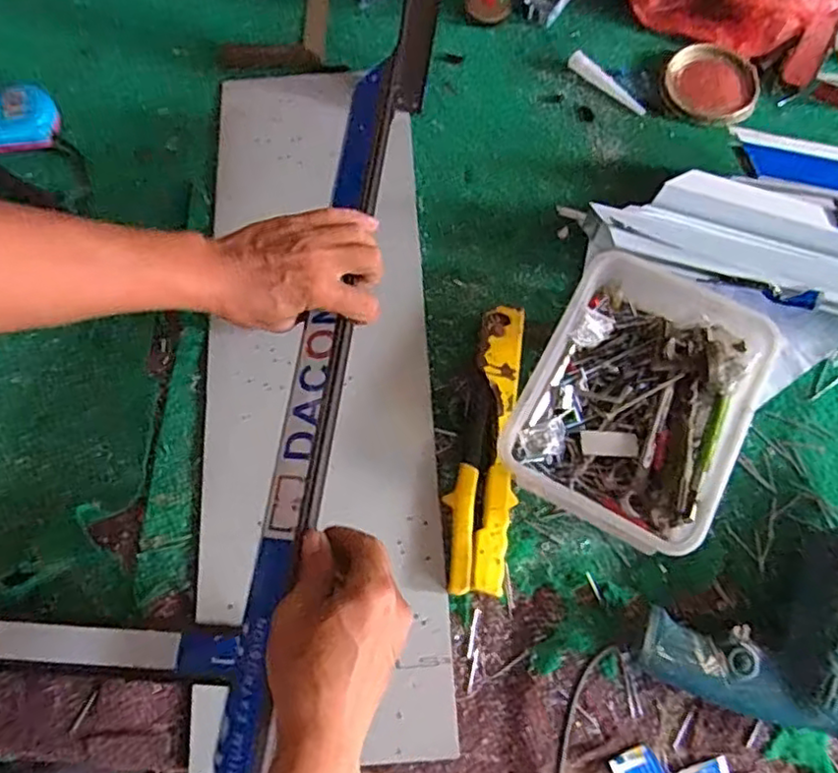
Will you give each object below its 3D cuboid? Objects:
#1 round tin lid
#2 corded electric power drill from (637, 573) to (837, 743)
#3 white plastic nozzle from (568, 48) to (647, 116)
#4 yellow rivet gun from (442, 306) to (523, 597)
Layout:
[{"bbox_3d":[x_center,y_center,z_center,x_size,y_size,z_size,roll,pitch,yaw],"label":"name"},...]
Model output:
[{"bbox_3d":[0.313,-0.326,0.692,0.095,0.010,0.100,0,70,1],"label":"round tin lid"},{"bbox_3d":[0.319,0.159,0.496,0.302,0.062,0.140,-34,73,-11],"label":"corded electric power drill"},{"bbox_3d":[0.201,-0.327,0.697,0.016,0.015,0.104,-41,74,-13],"label":"white plastic nozzle"},{"bbox_3d":[0.059,0.049,0.552,0.049,0.032,0.241,8,70,4],"label":"yellow rivet gun"}]

